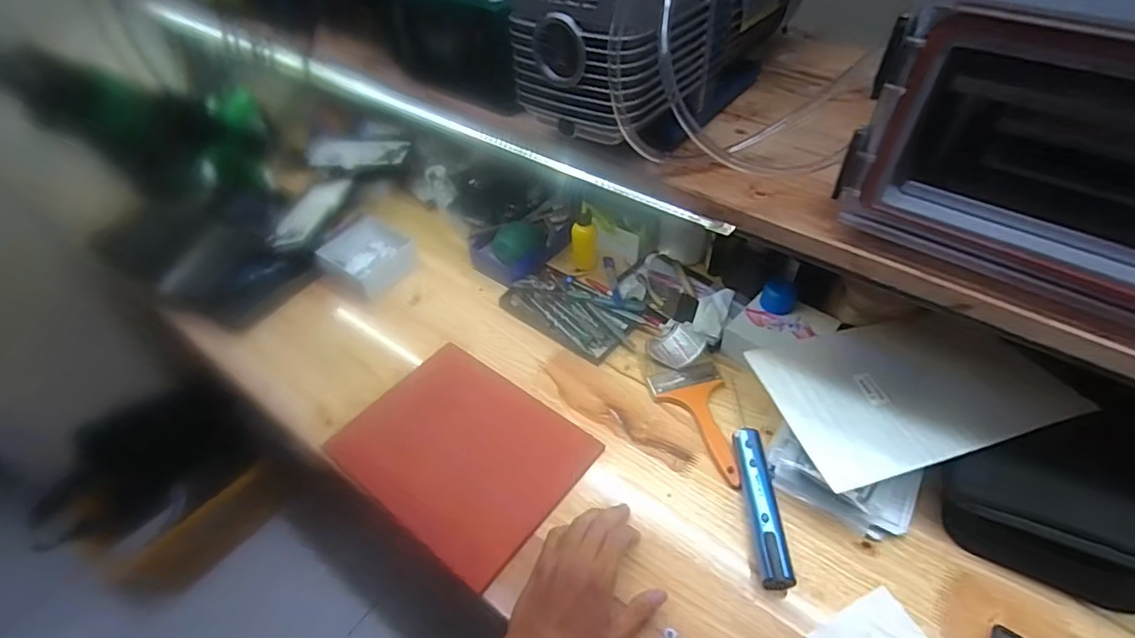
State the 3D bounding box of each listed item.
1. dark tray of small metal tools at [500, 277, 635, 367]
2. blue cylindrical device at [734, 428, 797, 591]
[{"bbox_3d":[-0.004,-0.011,0.741,0.176,0.026,0.076,29,55,26],"label":"dark tray of small metal tools"},{"bbox_3d":[0.194,0.184,0.548,0.027,0.022,0.159,0,47,2],"label":"blue cylindrical device"}]

